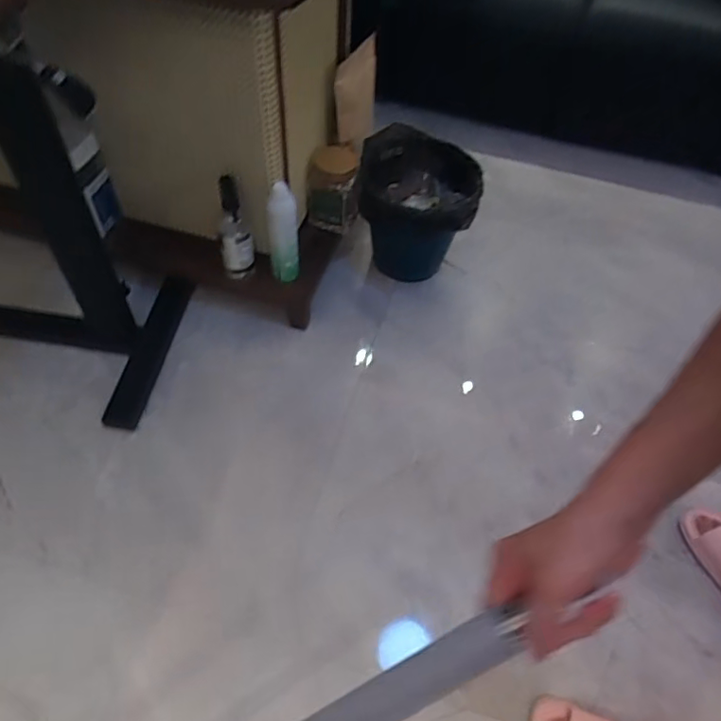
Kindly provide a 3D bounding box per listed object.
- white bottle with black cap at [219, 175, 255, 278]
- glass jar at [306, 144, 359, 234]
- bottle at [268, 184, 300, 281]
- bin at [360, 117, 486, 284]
[{"bbox_3d":[-0.262,-0.269,1.195,0.073,0.220,0.072,-6,55,-8],"label":"white bottle with black cap"},{"bbox_3d":[-0.065,-0.392,1.334,0.117,0.184,0.107,0,55,-4],"label":"glass jar"},{"bbox_3d":[-0.159,-0.258,1.194,0.067,0.220,0.049,-1,55,-5],"label":"bottle"},{"bbox_3d":[0.126,-0.332,1.380,0.269,0.283,0.288,7,56,2],"label":"bin"}]

